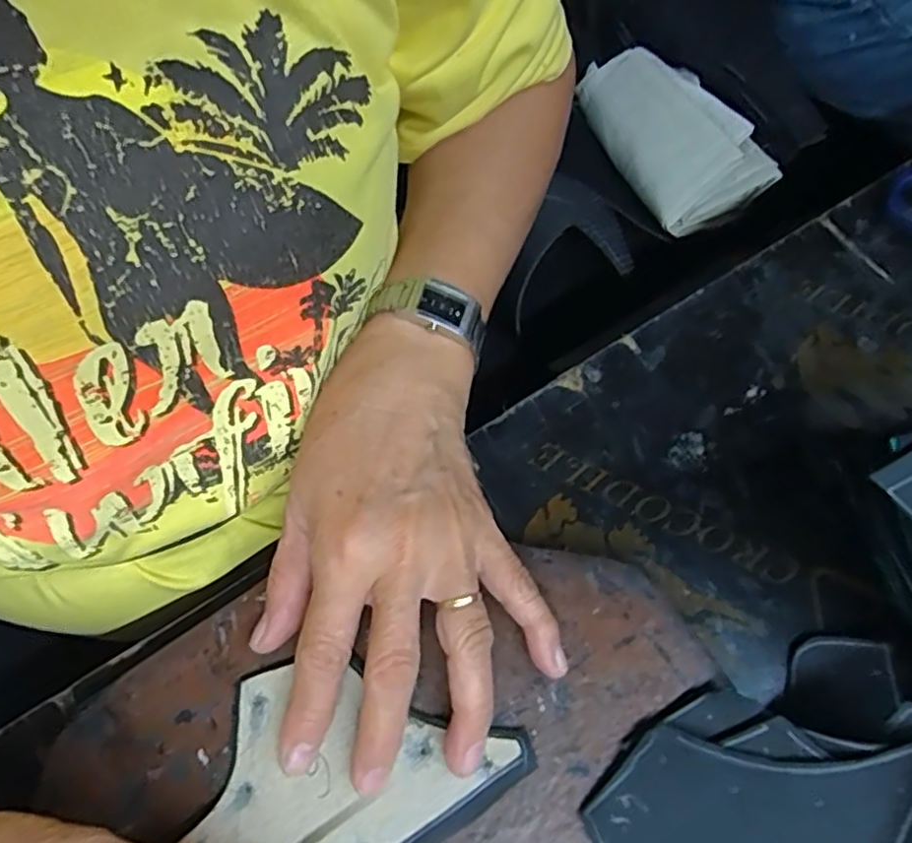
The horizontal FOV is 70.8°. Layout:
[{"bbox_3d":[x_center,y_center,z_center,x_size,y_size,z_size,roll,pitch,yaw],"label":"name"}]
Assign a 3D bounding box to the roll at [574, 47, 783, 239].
[{"bbox_3d":[0.197,-0.277,0.595,0.107,0.062,0.200,-21,68,-6],"label":"roll"}]

